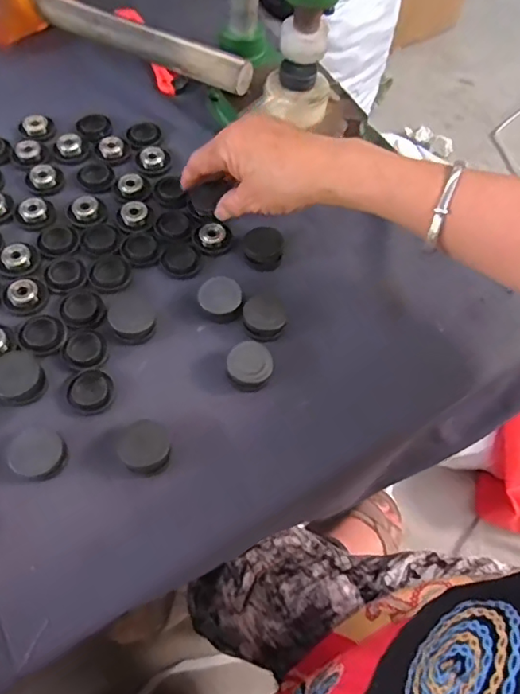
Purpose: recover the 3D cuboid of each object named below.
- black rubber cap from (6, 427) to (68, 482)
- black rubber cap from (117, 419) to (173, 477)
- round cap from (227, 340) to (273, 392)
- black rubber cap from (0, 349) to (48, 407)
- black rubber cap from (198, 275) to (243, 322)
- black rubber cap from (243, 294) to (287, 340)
[{"bbox_3d":[-0.143,0.068,0.352,0.032,0.009,0.034,1,60,-3],"label":"black rubber cap"},{"bbox_3d":[-0.075,0.067,0.357,0.031,0.019,0.035,-16,63,-12],"label":"black rubber cap"},{"bbox_3d":[-0.008,0.014,0.390,0.034,0.011,0.034,4,80,-22],"label":"round cap"},{"bbox_3d":[-0.162,0.022,0.366,0.032,0.014,0.037,-31,67,-19],"label":"black rubber cap"},{"bbox_3d":[-0.030,-0.037,0.419,0.033,0.016,0.031,1,60,-3],"label":"black rubber cap"},{"bbox_3d":[0.004,-0.022,0.413,0.031,0.014,0.037,-8,61,-8],"label":"black rubber cap"}]

